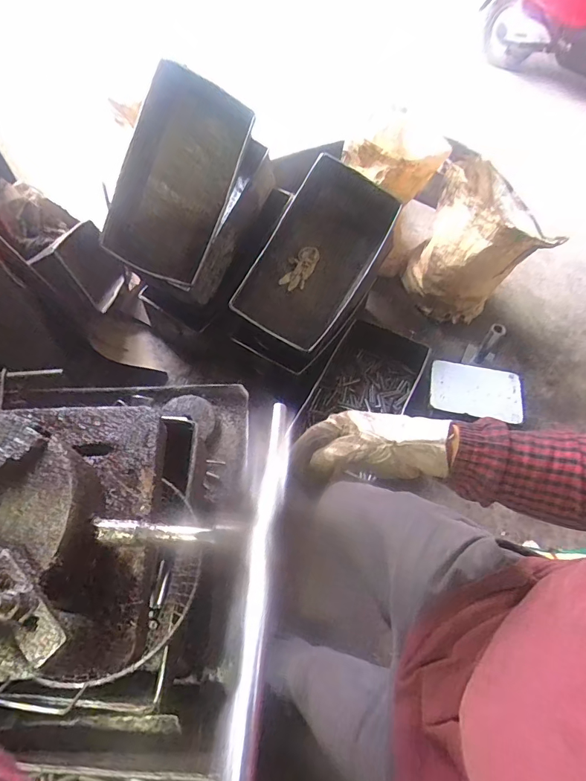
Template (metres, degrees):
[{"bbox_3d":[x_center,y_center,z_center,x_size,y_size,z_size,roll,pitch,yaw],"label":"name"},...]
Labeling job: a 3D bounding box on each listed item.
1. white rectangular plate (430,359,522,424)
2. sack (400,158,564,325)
[{"bbox_3d":[0.624,-0.004,1.442,0.293,0.031,0.184,12,61,4],"label":"white rectangular plate"},{"bbox_3d":[0.607,-0.464,1.526,0.431,0.559,0.224,36,65,16],"label":"sack"}]

